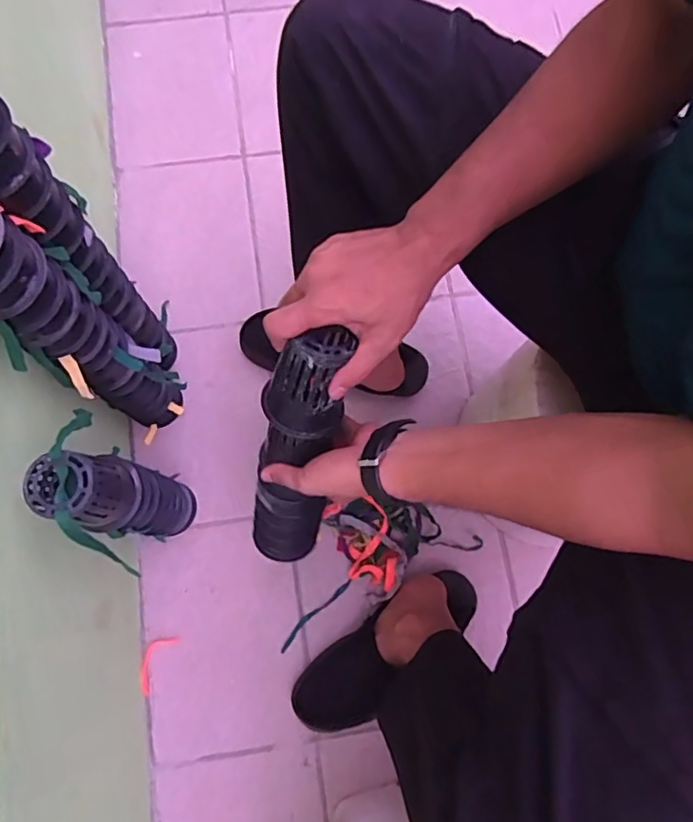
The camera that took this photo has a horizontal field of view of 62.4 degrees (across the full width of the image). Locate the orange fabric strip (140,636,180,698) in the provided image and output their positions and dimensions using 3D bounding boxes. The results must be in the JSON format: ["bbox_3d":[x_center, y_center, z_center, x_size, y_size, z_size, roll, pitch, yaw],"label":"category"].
[{"bbox_3d":[-0.261,0.337,0.772,0.034,0.007,0.077,26,78,6],"label":"orange fabric strip"}]

